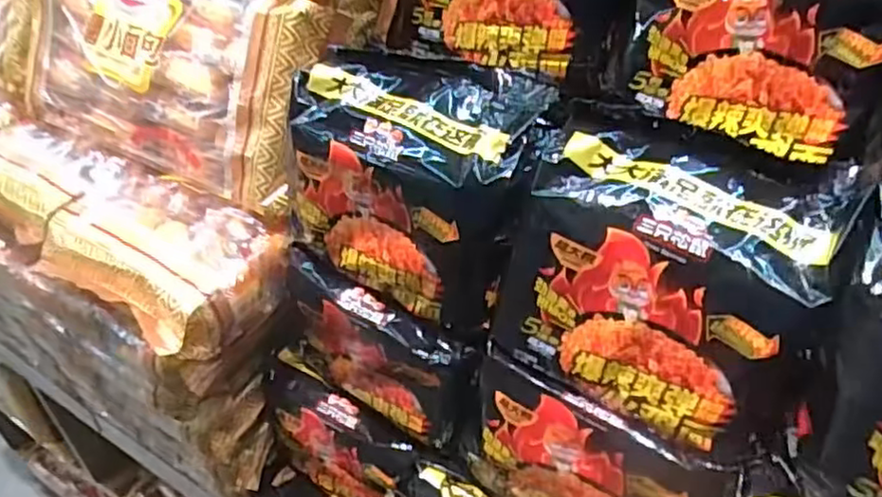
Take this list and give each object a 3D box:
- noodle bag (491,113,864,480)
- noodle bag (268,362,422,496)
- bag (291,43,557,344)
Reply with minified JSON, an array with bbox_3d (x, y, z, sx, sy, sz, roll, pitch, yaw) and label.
[{"bbox_3d":[0.151,0.023,0.474,0.196,0.163,0.127,19,44,23],"label":"noodle bag"},{"bbox_3d":[-0.101,0.203,0.689,0.185,0.134,0.039,23,46,27],"label":"noodle bag"},{"bbox_3d":[-0.024,-0.053,0.551,0.194,0.164,0.111,22,45,26],"label":"bag"}]

